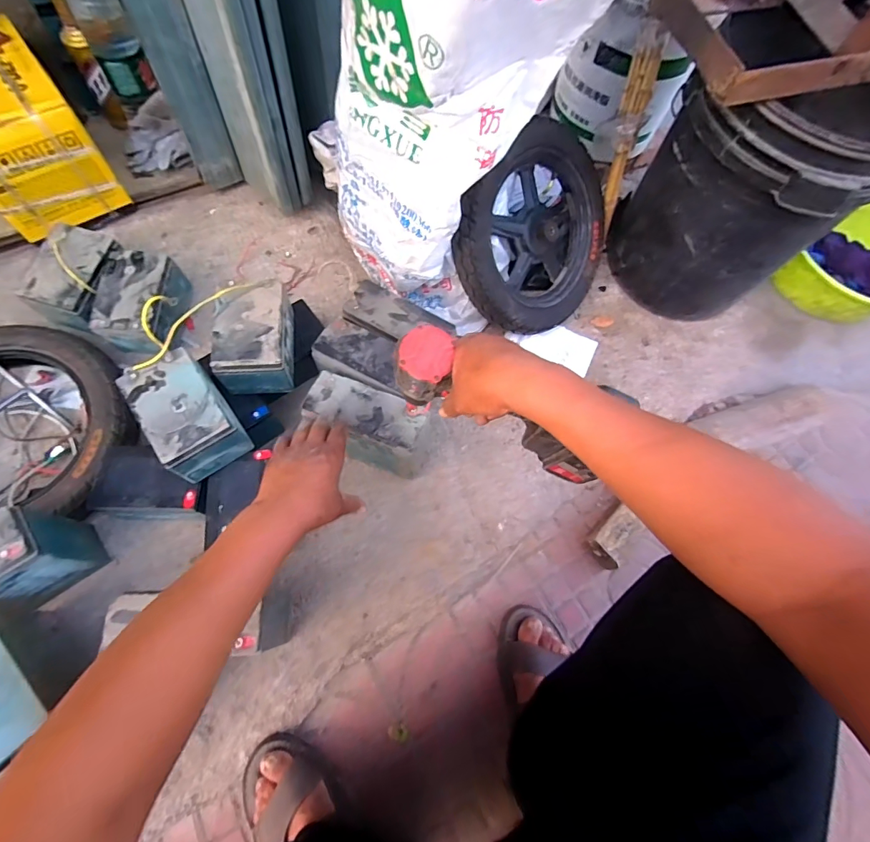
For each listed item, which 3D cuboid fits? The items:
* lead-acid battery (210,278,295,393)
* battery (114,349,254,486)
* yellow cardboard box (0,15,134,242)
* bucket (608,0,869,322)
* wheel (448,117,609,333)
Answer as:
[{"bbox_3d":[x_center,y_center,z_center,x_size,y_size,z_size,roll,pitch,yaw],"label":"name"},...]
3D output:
[{"bbox_3d":[-0.278,-0.128,0.678,0.102,0.095,0.151,-4,66,-5],"label":"lead-acid battery"},{"bbox_3d":[-0.350,-0.008,0.623,0.101,0.093,0.148,-34,72,-17],"label":"battery"},{"bbox_3d":[-0.758,-0.524,0.788,0.195,0.166,0.346,-35,72,-17],"label":"yellow cardboard box"},{"bbox_3d":[0.577,-0.421,0.822,0.333,0.431,0.361,1,66,-3],"label":"bucket"},{"bbox_3d":[0.186,-0.345,0.822,0.359,0.335,0.079,-51,37,-14],"label":"wheel"}]

